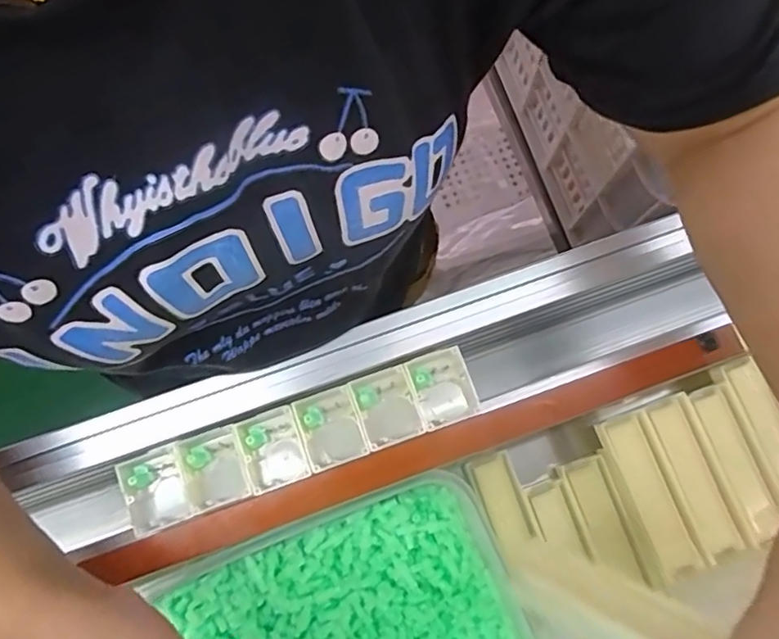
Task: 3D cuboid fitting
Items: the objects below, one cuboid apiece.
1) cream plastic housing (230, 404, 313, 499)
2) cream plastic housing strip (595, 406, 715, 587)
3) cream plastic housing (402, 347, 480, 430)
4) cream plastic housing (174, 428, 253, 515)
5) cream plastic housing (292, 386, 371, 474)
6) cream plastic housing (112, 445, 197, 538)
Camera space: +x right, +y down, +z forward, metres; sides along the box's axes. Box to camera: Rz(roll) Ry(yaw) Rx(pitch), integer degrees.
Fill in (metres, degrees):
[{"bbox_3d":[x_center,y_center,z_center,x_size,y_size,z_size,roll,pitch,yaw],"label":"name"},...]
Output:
[{"bbox_3d":[-0.069,0.077,0.344,0.035,0.013,0.043,-20,78,-4],"label":"cream plastic housing"},{"bbox_3d":[0.198,0.133,0.440,0.042,0.018,0.121,-20,78,-4],"label":"cream plastic housing strip"},{"bbox_3d":[0.031,0.044,0.361,0.035,0.034,0.043,-19,78,-3],"label":"cream plastic housing"},{"bbox_3d":[-0.103,0.089,0.344,0.037,0.018,0.042,-20,78,-4],"label":"cream plastic housing"},{"bbox_3d":[-0.035,0.065,0.345,0.034,0.011,0.043,-20,78,-4],"label":"cream plastic housing"},{"bbox_3d":[-0.137,0.102,0.348,0.036,0.027,0.043,-20,78,-4],"label":"cream plastic housing"}]

